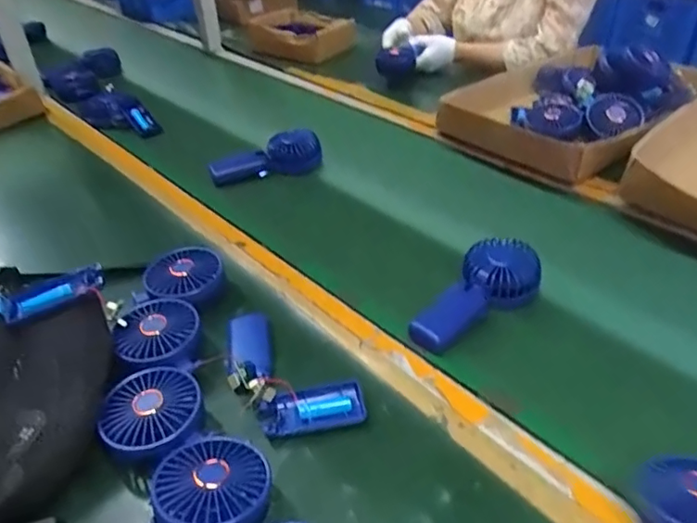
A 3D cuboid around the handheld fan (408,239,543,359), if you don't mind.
[{"bbox_3d":[0.142,0.034,0.605,0.080,0.037,0.183,30,46,35],"label":"handheld fan"}]

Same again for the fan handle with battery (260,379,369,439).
[{"bbox_3d":[-0.033,0.138,0.508,0.094,0.020,0.040,-7,37,-8],"label":"fan handle with battery"}]

